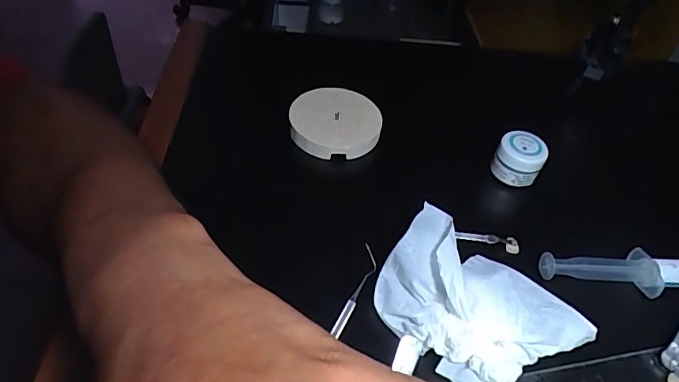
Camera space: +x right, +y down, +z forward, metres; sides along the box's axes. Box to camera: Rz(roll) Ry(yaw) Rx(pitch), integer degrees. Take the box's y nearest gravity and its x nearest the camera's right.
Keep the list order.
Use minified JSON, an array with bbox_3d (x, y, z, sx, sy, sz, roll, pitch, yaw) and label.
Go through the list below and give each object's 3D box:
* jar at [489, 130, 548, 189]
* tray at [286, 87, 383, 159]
[{"bbox_3d":[0.127,-0.022,0.330,0.031,0.028,0.028,31,51,22],"label":"jar"},{"bbox_3d":[-0.004,-0.052,0.355,0.066,0.018,0.068,3,46,-3],"label":"tray"}]

